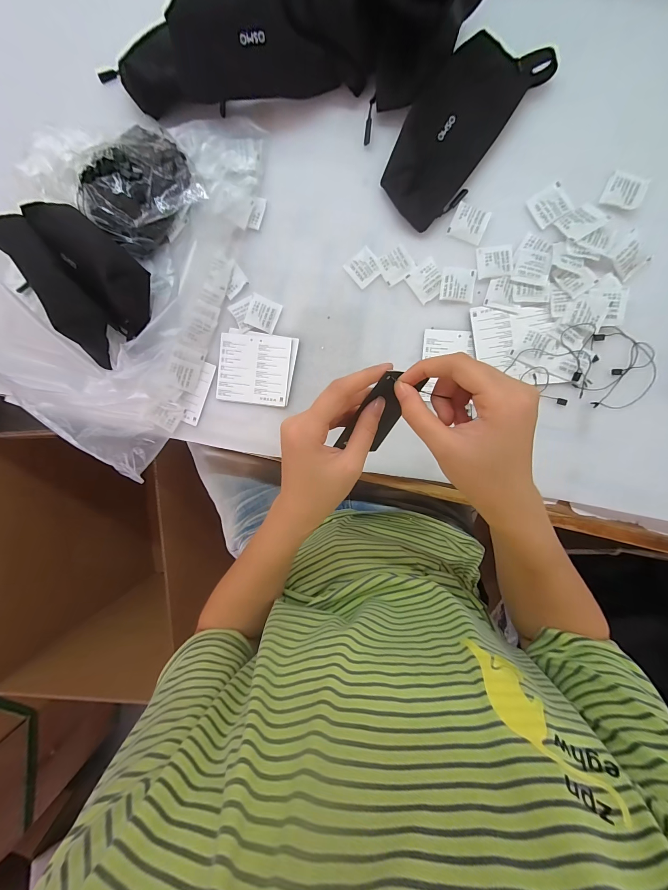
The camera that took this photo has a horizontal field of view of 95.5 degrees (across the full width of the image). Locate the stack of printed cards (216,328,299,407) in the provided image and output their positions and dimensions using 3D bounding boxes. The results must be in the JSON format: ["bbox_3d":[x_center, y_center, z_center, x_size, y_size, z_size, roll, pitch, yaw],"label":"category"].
[{"bbox_3d":[-0.105,-0.103,0.410,0.104,0.007,0.095,9,95,7],"label":"stack of printed cards"}]

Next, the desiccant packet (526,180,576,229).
[{"bbox_3d":[0.253,-0.281,0.354,0.041,0.004,0.039,-29,90,9],"label":"desiccant packet"}]

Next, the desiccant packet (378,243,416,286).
[{"bbox_3d":[0.076,-0.226,0.379,0.040,0.004,0.037,-36,89,9],"label":"desiccant packet"}]

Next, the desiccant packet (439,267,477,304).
[{"bbox_3d":[0.152,-0.197,0.373,0.040,0.004,0.039,8,95,7],"label":"desiccant packet"}]

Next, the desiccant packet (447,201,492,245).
[{"bbox_3d":[0.164,-0.269,0.367,0.041,0.004,0.038,23,97,6],"label":"desiccant packet"}]

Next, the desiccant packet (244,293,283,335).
[{"bbox_3d":[-0.094,-0.174,0.402,0.040,0.009,0.039,25,97,6],"label":"desiccant packet"}]

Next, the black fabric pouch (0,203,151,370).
[{"bbox_3d":[-0.310,-0.203,0.360,0.174,0.072,0.124,42,99,3],"label":"black fabric pouch"}]

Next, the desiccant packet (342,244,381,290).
[{"bbox_3d":[0.038,-0.226,0.385,0.038,0.004,0.040,-38,88,9],"label":"desiccant packet"}]

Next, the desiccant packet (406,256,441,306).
[{"bbox_3d":[0.116,-0.204,0.377,0.037,0.004,0.043,-31,89,9],"label":"desiccant packet"}]

